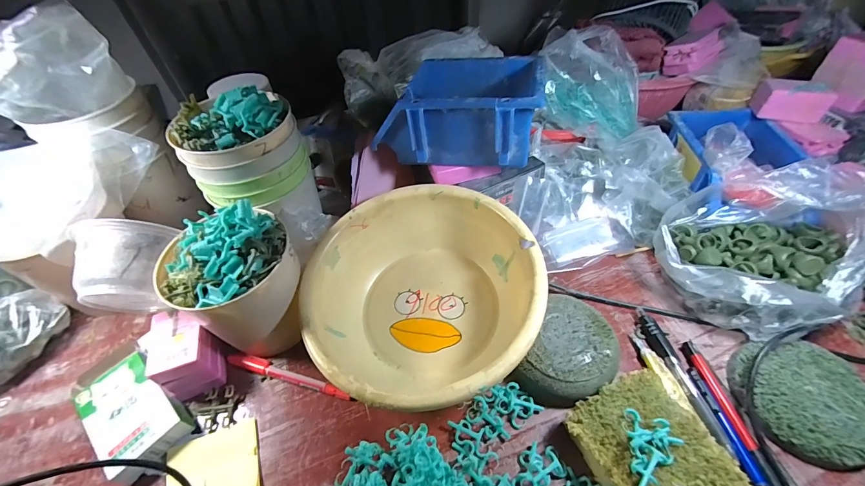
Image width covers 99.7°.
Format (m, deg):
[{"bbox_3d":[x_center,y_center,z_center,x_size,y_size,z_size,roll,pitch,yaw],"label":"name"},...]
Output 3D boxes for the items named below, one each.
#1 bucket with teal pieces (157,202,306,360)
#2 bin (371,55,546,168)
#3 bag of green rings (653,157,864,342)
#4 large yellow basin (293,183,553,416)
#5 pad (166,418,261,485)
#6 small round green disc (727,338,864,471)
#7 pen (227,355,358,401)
[{"bbox_3d":[-0.182,0.042,0.359,0.110,0.142,0.102,-3,49,3],"label":"bucket with teal pieces"},{"bbox_3d":[0.031,-0.154,0.405,0.161,0.072,0.126,7,50,11],"label":"bin"},{"bbox_3d":[0.349,-0.002,0.381,0.196,0.097,0.168,-32,54,-20],"label":"bag of green rings"},{"bbox_3d":[-0.011,0.053,0.368,0.221,0.087,0.217,-3,49,3],"label":"large yellow basin"},{"bbox_3d":[-0.190,0.202,0.315,0.074,0.014,0.078,-19,51,-11],"label":"pad"},{"bbox_3d":[0.327,0.134,0.318,0.099,0.023,0.102,-3,49,3],"label":"small round green disc"},{"bbox_3d":[-0.147,0.133,0.368,0.138,0.007,0.013,11,51,14],"label":"pen"}]

